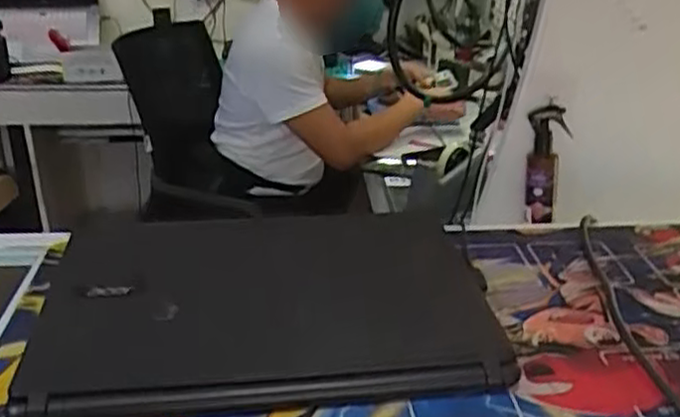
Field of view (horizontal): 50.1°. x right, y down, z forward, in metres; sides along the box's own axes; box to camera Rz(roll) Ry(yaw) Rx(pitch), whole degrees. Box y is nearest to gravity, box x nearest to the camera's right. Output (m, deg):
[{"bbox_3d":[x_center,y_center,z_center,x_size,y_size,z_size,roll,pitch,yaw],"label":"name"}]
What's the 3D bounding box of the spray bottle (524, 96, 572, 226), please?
[{"bbox_3d":[0.254,-0.055,0.902,0.049,0.144,0.060,2,27,2],"label":"spray bottle"}]

